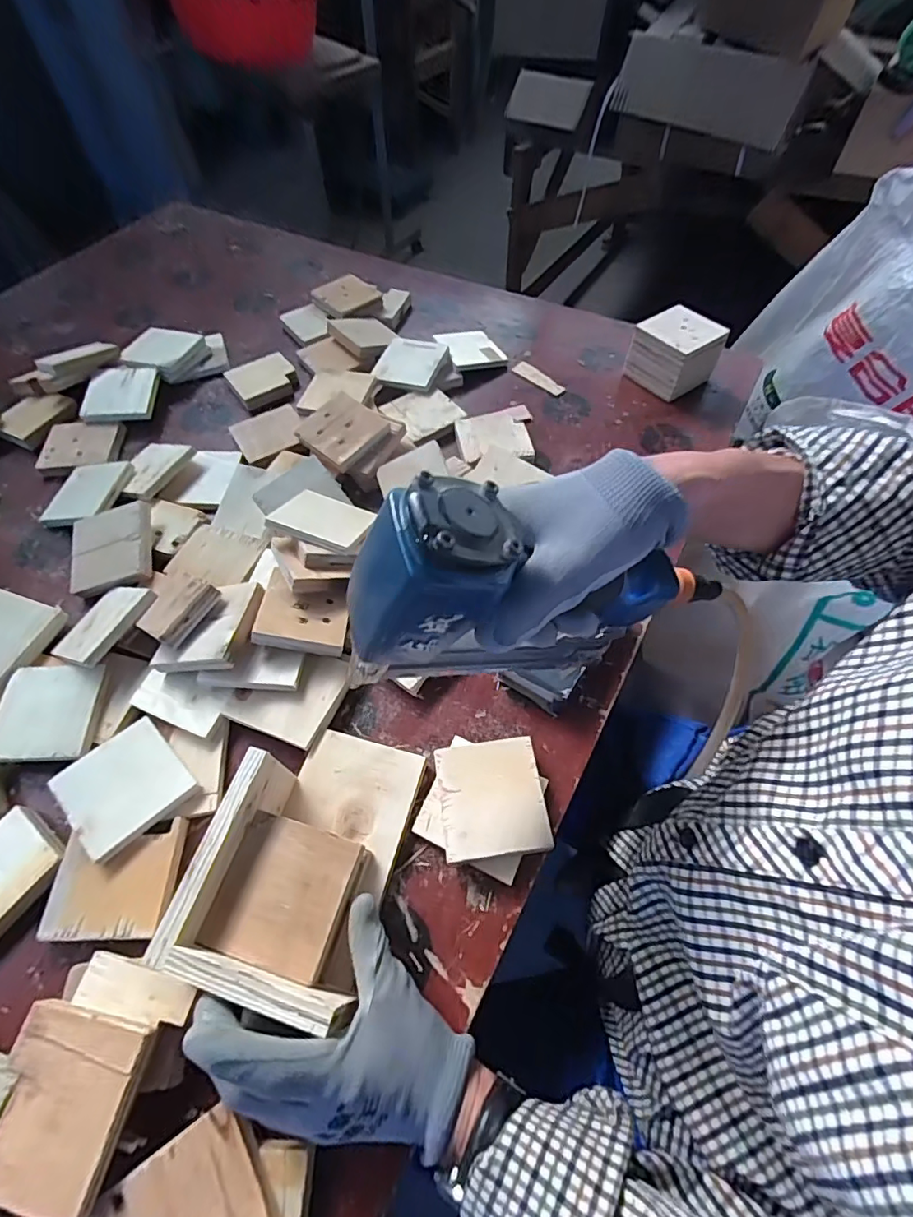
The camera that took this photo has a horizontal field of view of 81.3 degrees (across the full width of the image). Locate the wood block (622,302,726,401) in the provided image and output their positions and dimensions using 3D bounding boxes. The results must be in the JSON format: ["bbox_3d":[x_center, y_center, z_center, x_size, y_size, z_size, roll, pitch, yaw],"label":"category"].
[{"bbox_3d":[0.313,-0.366,0.767,0.095,0.085,0.104,-37,63,-22],"label":"wood block"}]

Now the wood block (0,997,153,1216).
[{"bbox_3d":[-0.247,0.307,0.330,0.084,0.010,0.090,9,57,8],"label":"wood block"}]

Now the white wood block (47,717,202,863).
[{"bbox_3d":[-0.286,0.152,0.459,0.088,0.015,0.089,-39,66,-22],"label":"white wood block"}]

